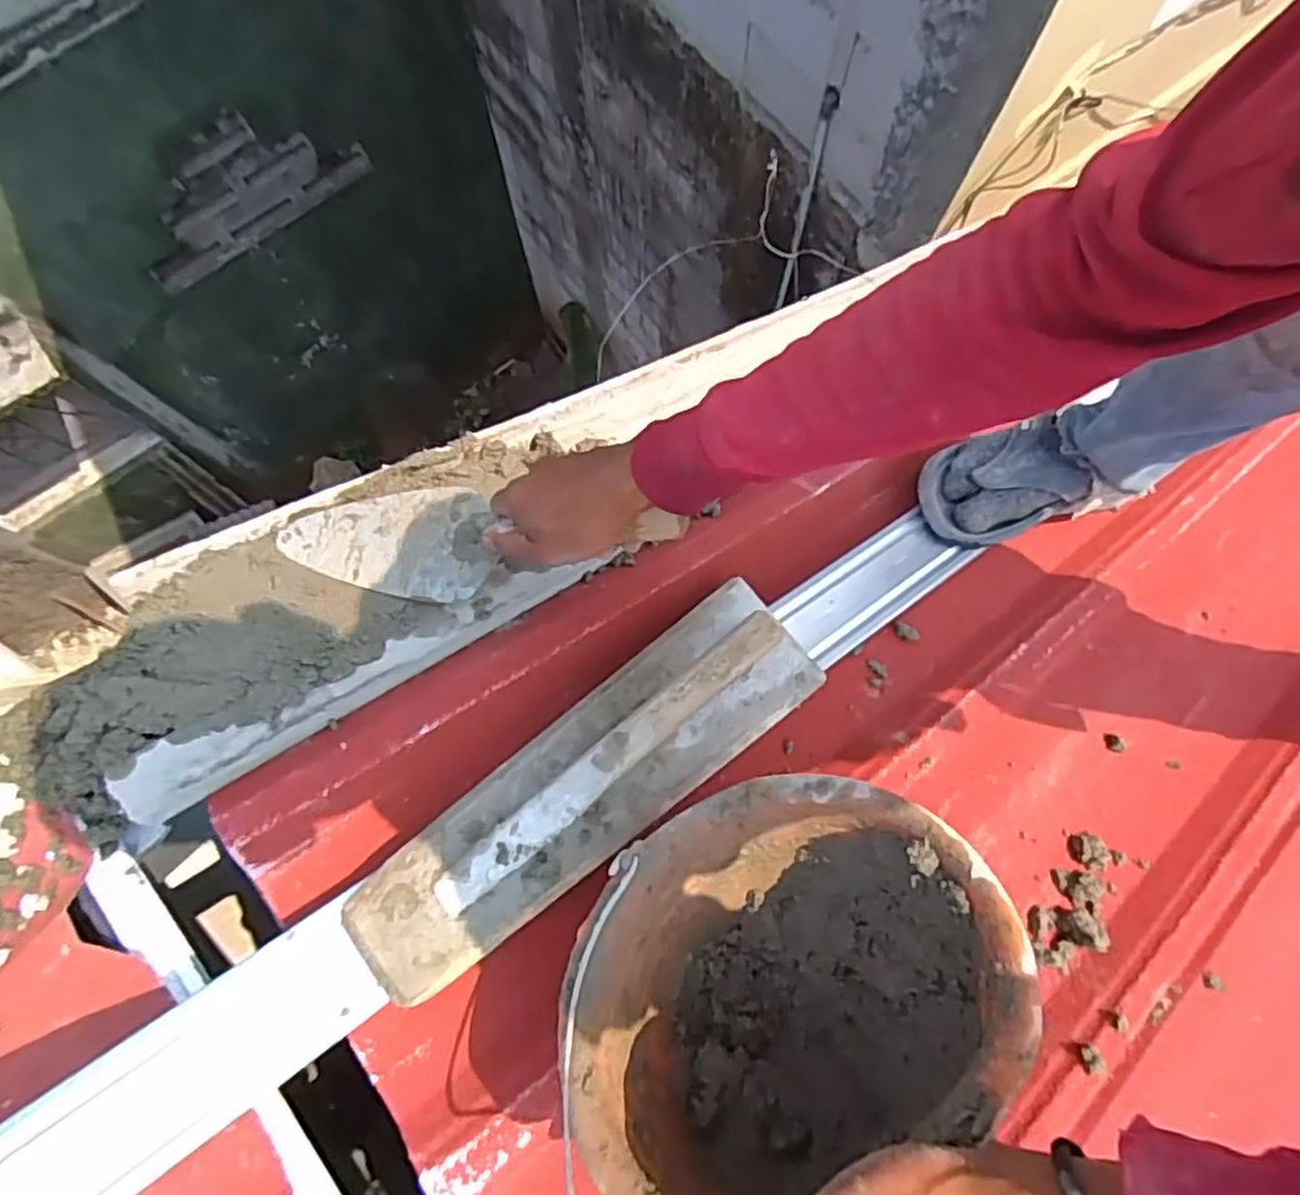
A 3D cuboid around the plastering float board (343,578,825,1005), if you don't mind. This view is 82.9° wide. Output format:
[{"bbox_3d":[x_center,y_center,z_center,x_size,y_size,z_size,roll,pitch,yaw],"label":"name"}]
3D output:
[{"bbox_3d":[-0.026,0.120,0.532,0.400,0.076,0.110,-35,80,-23],"label":"plastering float board"}]

